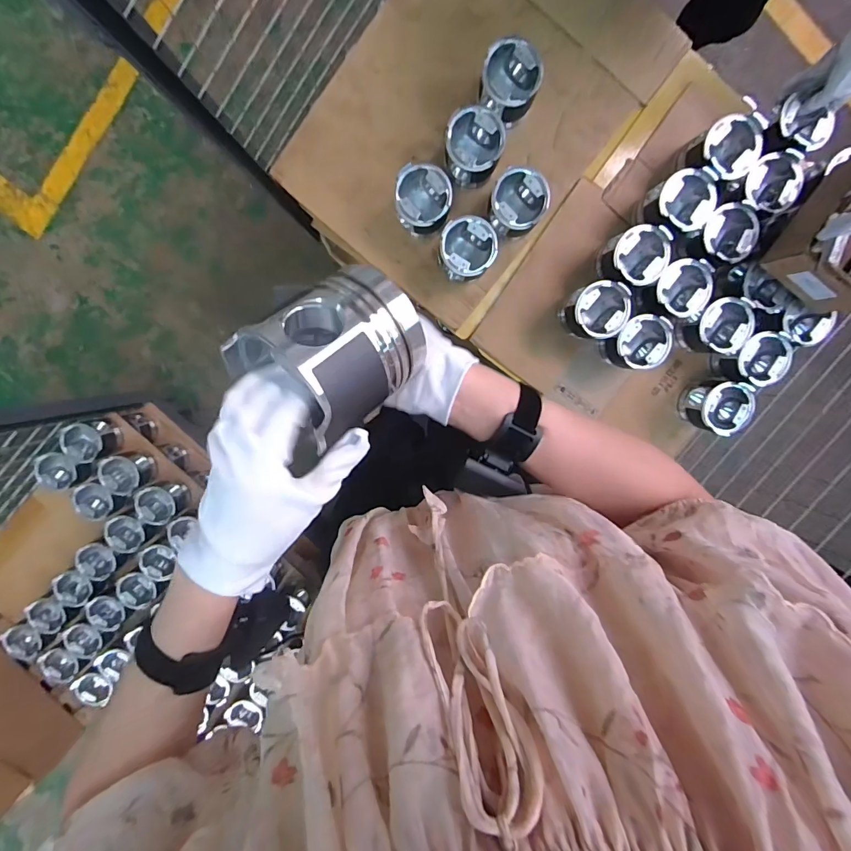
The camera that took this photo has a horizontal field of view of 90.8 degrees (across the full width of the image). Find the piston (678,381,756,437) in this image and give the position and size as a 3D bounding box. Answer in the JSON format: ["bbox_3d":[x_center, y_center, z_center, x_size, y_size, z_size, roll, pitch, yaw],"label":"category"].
[{"bbox_3d":[0.570,-0.037,0.828,0.093,0.093,0.095,0,100,-1],"label":"piston"}]

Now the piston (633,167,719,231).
[{"bbox_3d":[0.448,-0.398,0.753,0.102,0.089,0.094,0,100,-1],"label":"piston"}]

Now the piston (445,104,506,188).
[{"bbox_3d":[0.083,-0.488,0.745,0.094,0.094,0.094,0,100,-1],"label":"piston"}]

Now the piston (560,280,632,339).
[{"bbox_3d":[0.318,-0.217,0.796,0.096,0.115,0.098,0,100,-1],"label":"piston"}]

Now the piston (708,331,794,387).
[{"bbox_3d":[0.630,-0.130,0.812,0.099,0.086,0.095,0,100,-1],"label":"piston"}]

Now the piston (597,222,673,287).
[{"bbox_3d":[0.382,-0.311,0.774,0.099,0.089,0.099,0,100,-1],"label":"piston"}]

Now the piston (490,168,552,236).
[{"bbox_3d":[0.159,-0.393,0.759,0.096,0.103,0.093,0,100,-1],"label":"piston"}]

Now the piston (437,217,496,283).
[{"bbox_3d":[0.073,-0.320,0.776,0.097,0.098,0.098,0,100,-1],"label":"piston"}]

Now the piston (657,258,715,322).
[{"bbox_3d":[0.471,-0.253,0.786,0.099,0.066,0.102,6,100,-2],"label":"piston"}]

